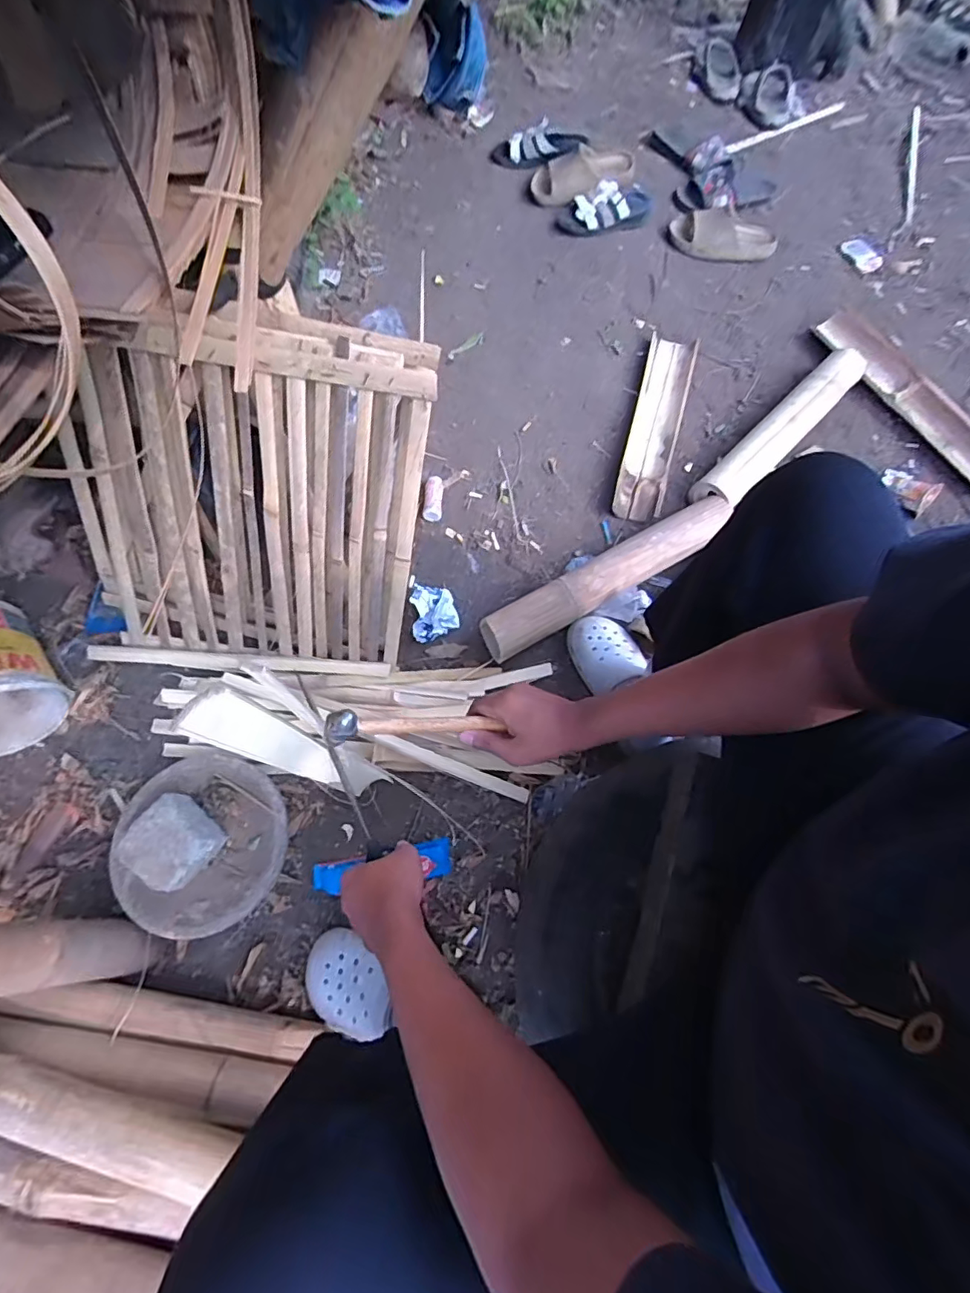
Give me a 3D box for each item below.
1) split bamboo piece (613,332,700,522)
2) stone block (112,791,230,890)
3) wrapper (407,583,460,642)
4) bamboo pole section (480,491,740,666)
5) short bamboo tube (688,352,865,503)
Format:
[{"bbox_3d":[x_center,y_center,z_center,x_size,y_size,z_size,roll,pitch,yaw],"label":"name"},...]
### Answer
[{"bbox_3d":[0.372,-0.481,1.160,0.106,0.044,0.494,14,66,8],"label":"split bamboo piece"},{"bbox_3d":[-0.447,0.289,0.784,0.106,0.085,0.109,28,69,14],"label":"stone block"},{"bbox_3d":[-0.091,-0.062,0.984,0.085,0.060,0.101,-6,65,-1],"label":"wrapper"},{"bbox_3d":[0.229,-0.130,0.994,0.521,0.075,0.089,-28,67,-11],"label":"bamboo pole section"},{"bbox_3d":[0.623,-0.456,1.125,0.089,0.069,0.531,41,72,18],"label":"short bamboo tube"}]

